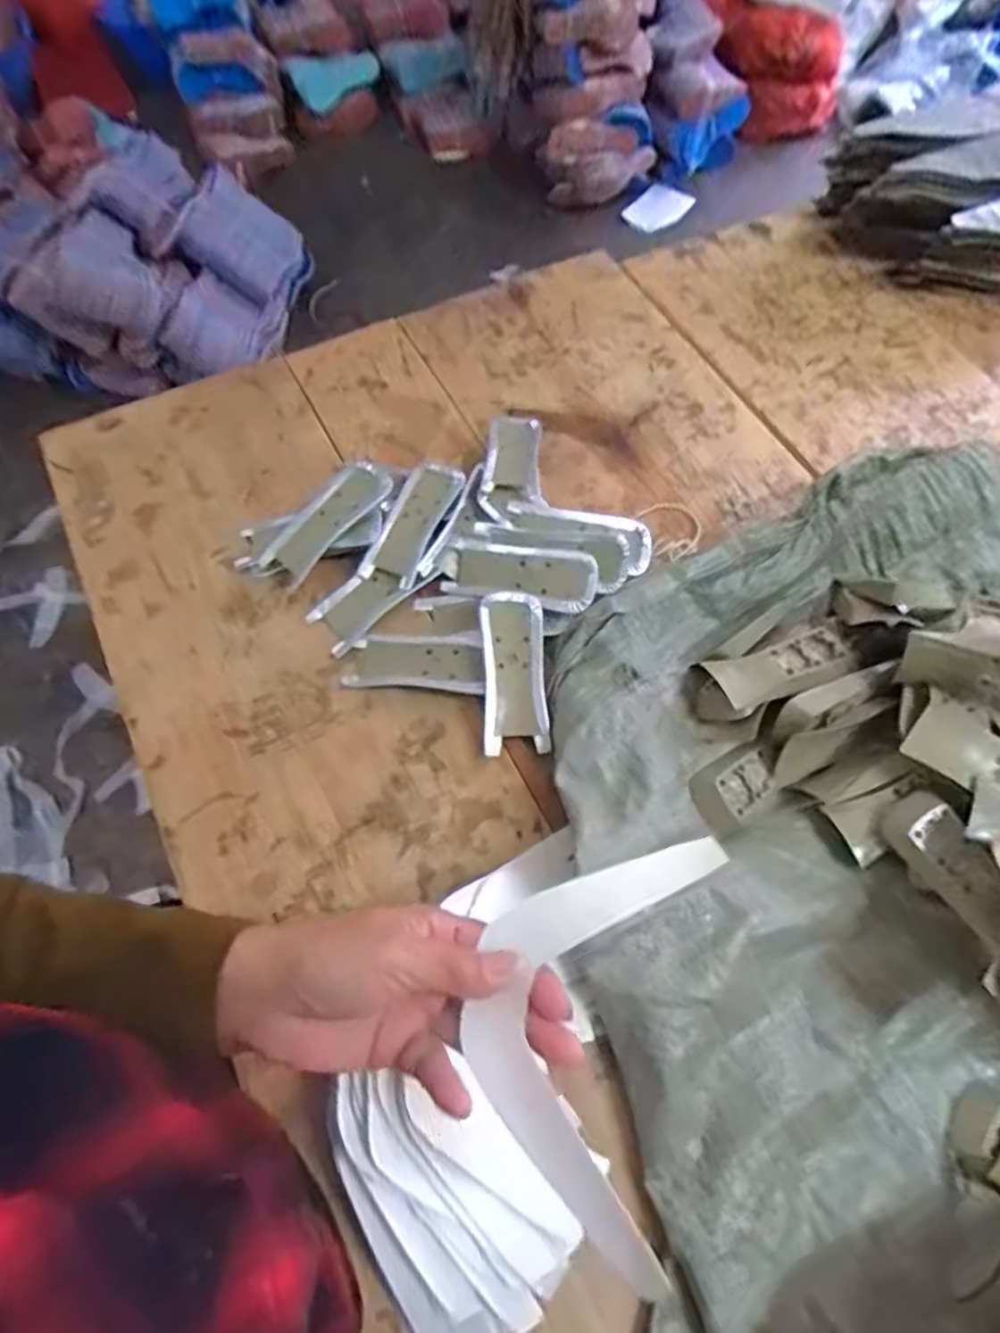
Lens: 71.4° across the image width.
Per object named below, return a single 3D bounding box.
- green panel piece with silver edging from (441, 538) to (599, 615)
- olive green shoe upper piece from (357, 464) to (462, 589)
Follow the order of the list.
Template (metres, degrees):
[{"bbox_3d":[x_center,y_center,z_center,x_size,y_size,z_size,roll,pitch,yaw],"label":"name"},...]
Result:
[{"bbox_3d":[0.017,-0.072,0.541,0.113,0.012,0.049,11,85,14],"label":"green panel piece with silver edging"},{"bbox_3d":[-0.069,-0.115,0.563,0.044,0.026,0.113,21,65,9],"label":"olive green shoe upper piece"}]

